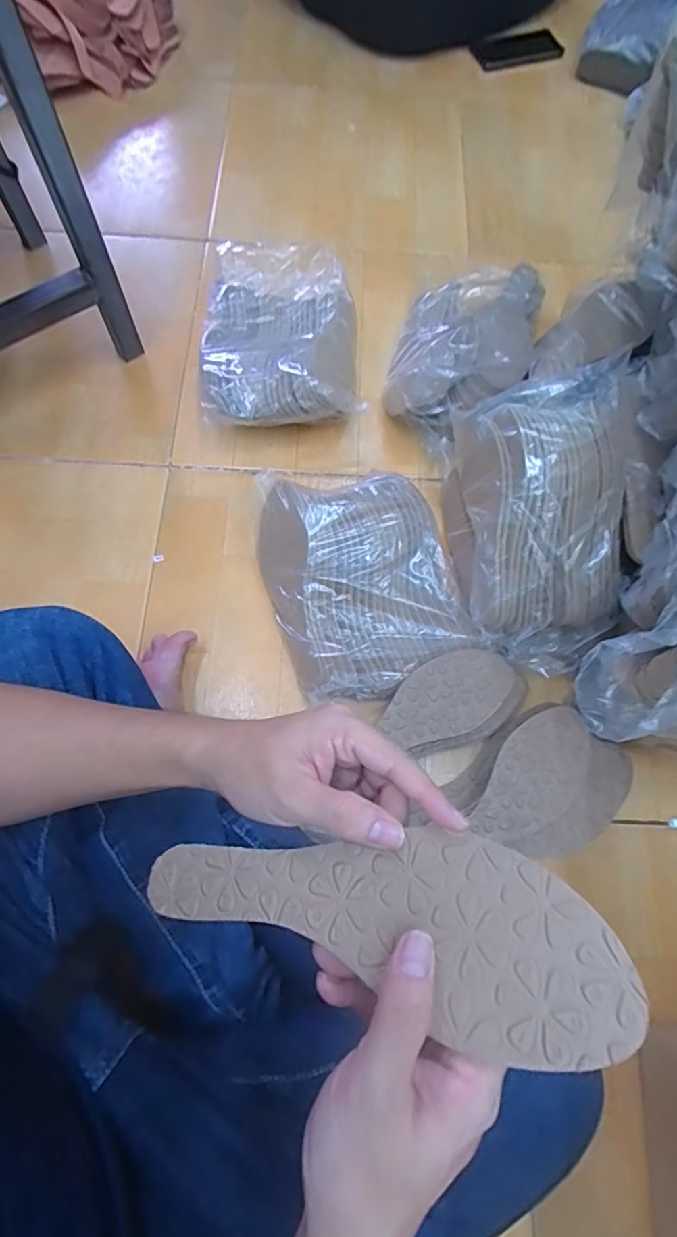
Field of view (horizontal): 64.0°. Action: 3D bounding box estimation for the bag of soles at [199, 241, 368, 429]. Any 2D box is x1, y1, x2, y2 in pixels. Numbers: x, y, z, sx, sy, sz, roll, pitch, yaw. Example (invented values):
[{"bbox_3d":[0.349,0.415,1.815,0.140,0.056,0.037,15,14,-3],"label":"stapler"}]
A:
[{"bbox_3d":[-0.074,-0.373,0.710,0.198,0.076,0.297,-2,70,-3],"label":"bag of soles"}]

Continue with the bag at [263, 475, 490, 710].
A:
[{"bbox_3d":[0.027,-0.044,0.600,0.208,0.077,0.233,-10,71,-6],"label":"bag"}]

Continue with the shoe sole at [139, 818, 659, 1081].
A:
[{"bbox_3d":[0.014,0.129,0.250,0.217,0.004,0.075,9,61,23],"label":"shoe sole"}]

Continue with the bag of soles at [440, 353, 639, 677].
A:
[{"bbox_3d":[0.224,-0.100,0.569,0.176,0.152,0.276,-3,70,-4],"label":"bag of soles"}]

